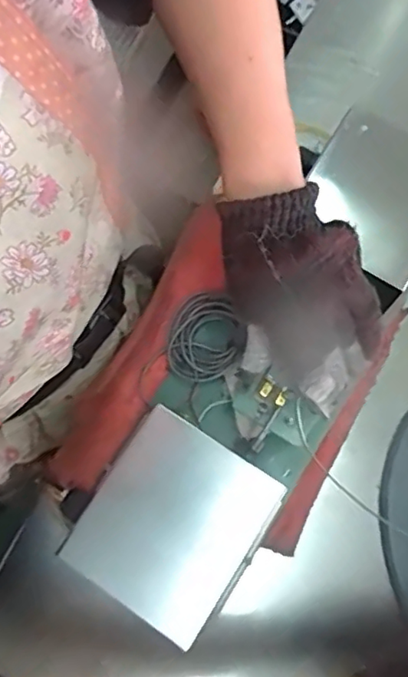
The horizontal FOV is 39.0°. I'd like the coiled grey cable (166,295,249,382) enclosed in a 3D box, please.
[{"bbox_3d":[-0.002,0.000,0.503,0.068,0.017,0.067,-29,78,-7],"label":"coiled grey cable"}]

